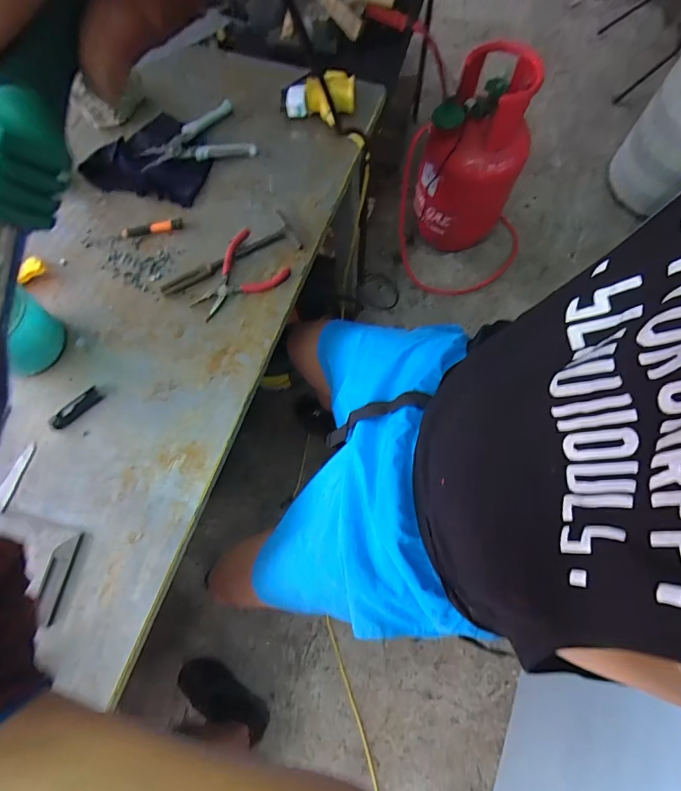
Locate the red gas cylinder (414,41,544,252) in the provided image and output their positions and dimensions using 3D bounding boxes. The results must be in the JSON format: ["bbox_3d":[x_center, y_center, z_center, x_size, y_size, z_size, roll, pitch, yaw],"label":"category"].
[{"bbox_3d":[0.412,-0.726,1.351,0.285,0.573,0.287,19,73,6],"label":"red gas cylinder"}]

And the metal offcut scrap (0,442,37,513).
[{"bbox_3d":[-0.440,0.108,0.578,0.024,0.004,0.091,15,73,5],"label":"metal offcut scrap"}]

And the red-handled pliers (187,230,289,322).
[{"bbox_3d":[-0.158,-0.174,0.644,0.097,0.026,0.139,43,77,13],"label":"red-handled pliers"}]

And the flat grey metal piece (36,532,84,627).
[{"bbox_3d":[-0.353,0.225,0.530,0.029,0.009,0.103,8,72,3],"label":"flat grey metal piece"}]

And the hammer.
[{"bbox_3d":[-0.173,-0.210,0.658,0.220,0.018,0.067,-29,74,-9],"label":"hammer"}]

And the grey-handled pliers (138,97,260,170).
[{"bbox_3d":[-0.250,-0.424,0.733,0.185,0.029,0.125,-27,74,-8],"label":"grey-handled pliers"}]

